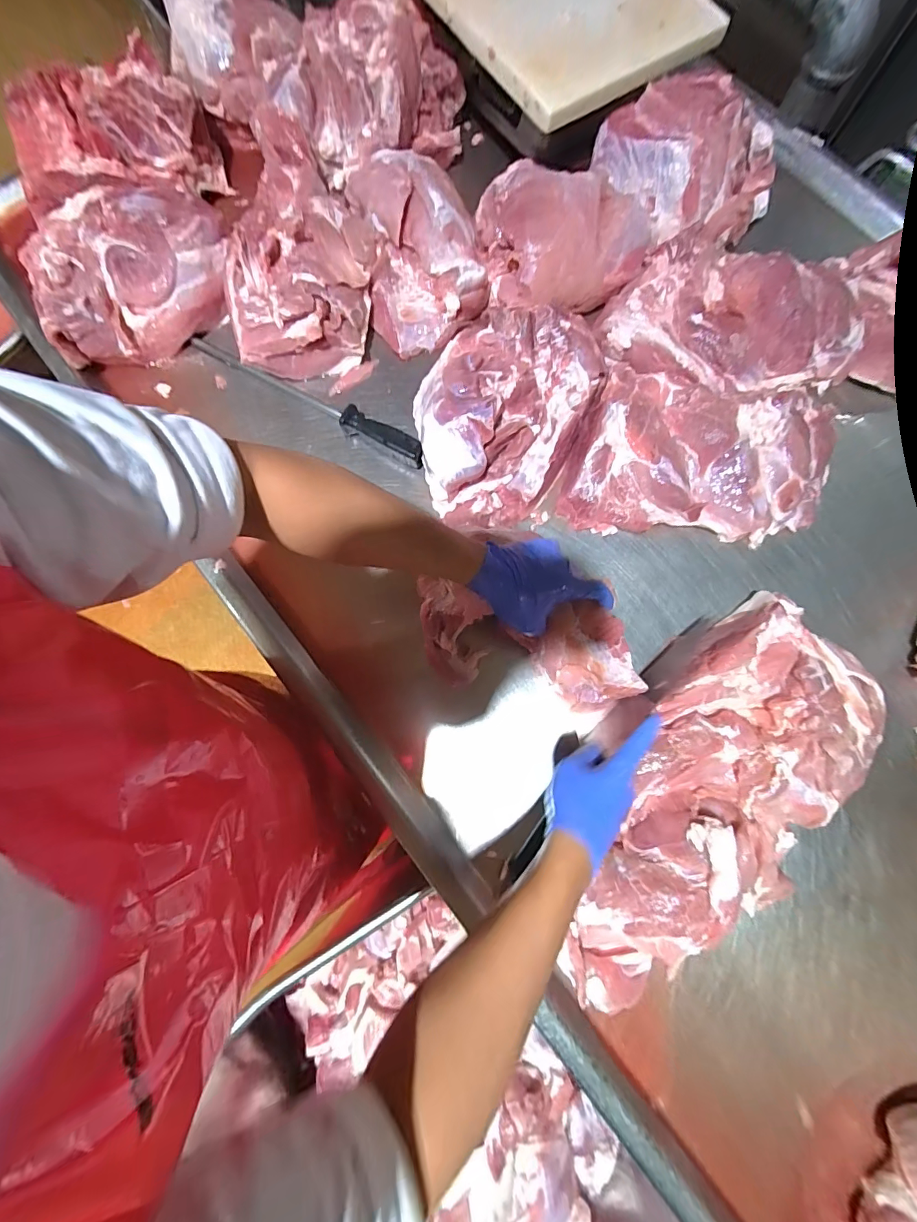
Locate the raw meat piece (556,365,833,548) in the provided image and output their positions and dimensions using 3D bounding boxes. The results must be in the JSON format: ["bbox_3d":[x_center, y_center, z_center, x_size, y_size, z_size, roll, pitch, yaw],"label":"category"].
[{"bbox_3d":[0.307,-0.194,0.561,0.293,0.080,0.202,17,79,3],"label":"raw meat piece"}]

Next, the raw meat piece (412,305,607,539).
[{"bbox_3d":[0.052,-0.264,0.570,0.216,0.081,0.295,27,80,5],"label":"raw meat piece"}]

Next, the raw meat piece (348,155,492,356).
[{"bbox_3d":[-0.053,-0.502,0.611,0.161,0.098,0.224,-10,79,-2],"label":"raw meat piece"}]

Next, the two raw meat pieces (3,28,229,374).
[{"bbox_3d":[-0.461,-0.552,0.619,0.250,0.120,0.367,-13,79,-3],"label":"two raw meat pieces"}]

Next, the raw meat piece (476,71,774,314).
[{"bbox_3d":[0.241,-0.576,0.605,0.434,0.097,0.206,-22,80,-5],"label":"raw meat piece"}]

